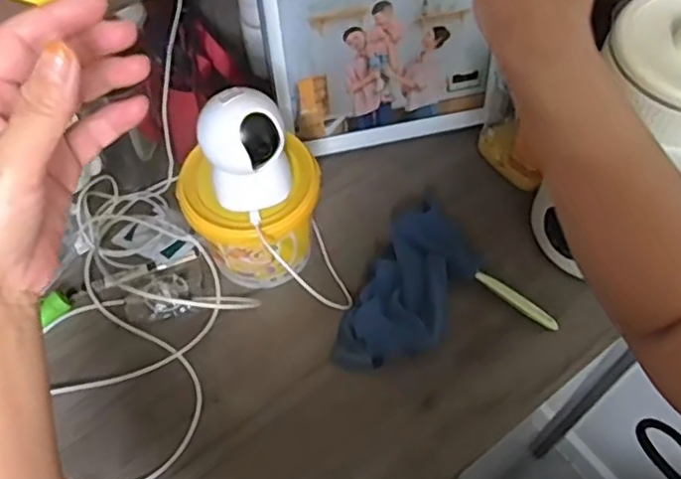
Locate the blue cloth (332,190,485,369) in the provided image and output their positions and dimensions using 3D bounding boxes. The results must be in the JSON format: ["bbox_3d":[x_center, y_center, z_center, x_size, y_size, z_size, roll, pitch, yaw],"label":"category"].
[{"bbox_3d":[0.076,0.046,0.687,0.099,0.038,0.204,23,61,14],"label":"blue cloth"}]

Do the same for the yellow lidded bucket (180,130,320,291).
[{"bbox_3d":[-0.089,-0.024,0.684,0.121,0.129,0.113,0,58,1],"label":"yellow lidded bucket"}]

